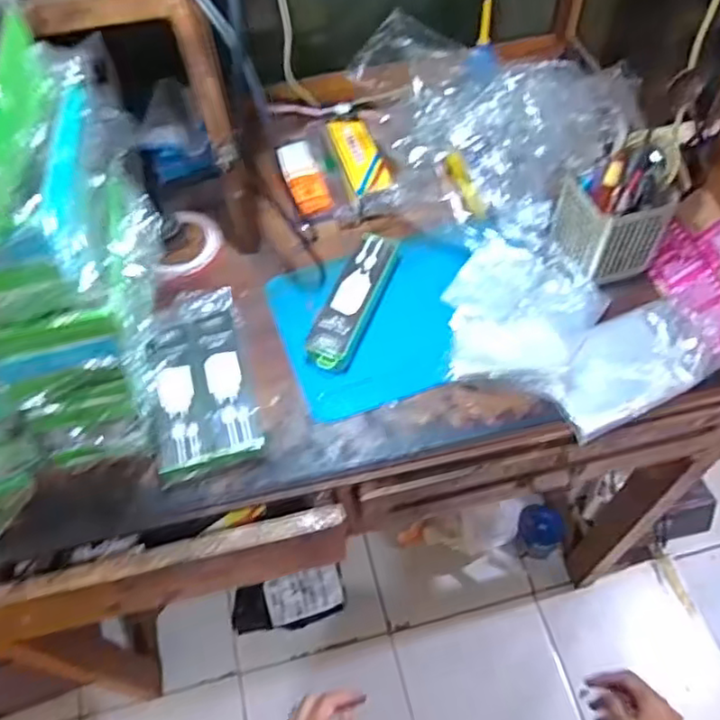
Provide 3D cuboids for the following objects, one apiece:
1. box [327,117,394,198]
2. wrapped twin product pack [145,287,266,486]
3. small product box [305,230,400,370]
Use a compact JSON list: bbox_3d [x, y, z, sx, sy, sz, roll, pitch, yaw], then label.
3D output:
[{"bbox_3d":[-0.002,-0.245,0.751,0.047,0.016,0.137,-17,58,-8],"label":"box"},{"bbox_3d":[-0.156,0.014,0.619,0.092,0.036,0.206,-15,57,-6],"label":"wrapped twin product pack"},{"bbox_3d":[-0.007,-0.063,0.665,0.046,0.027,0.173,17,59,14],"label":"small product box"}]

